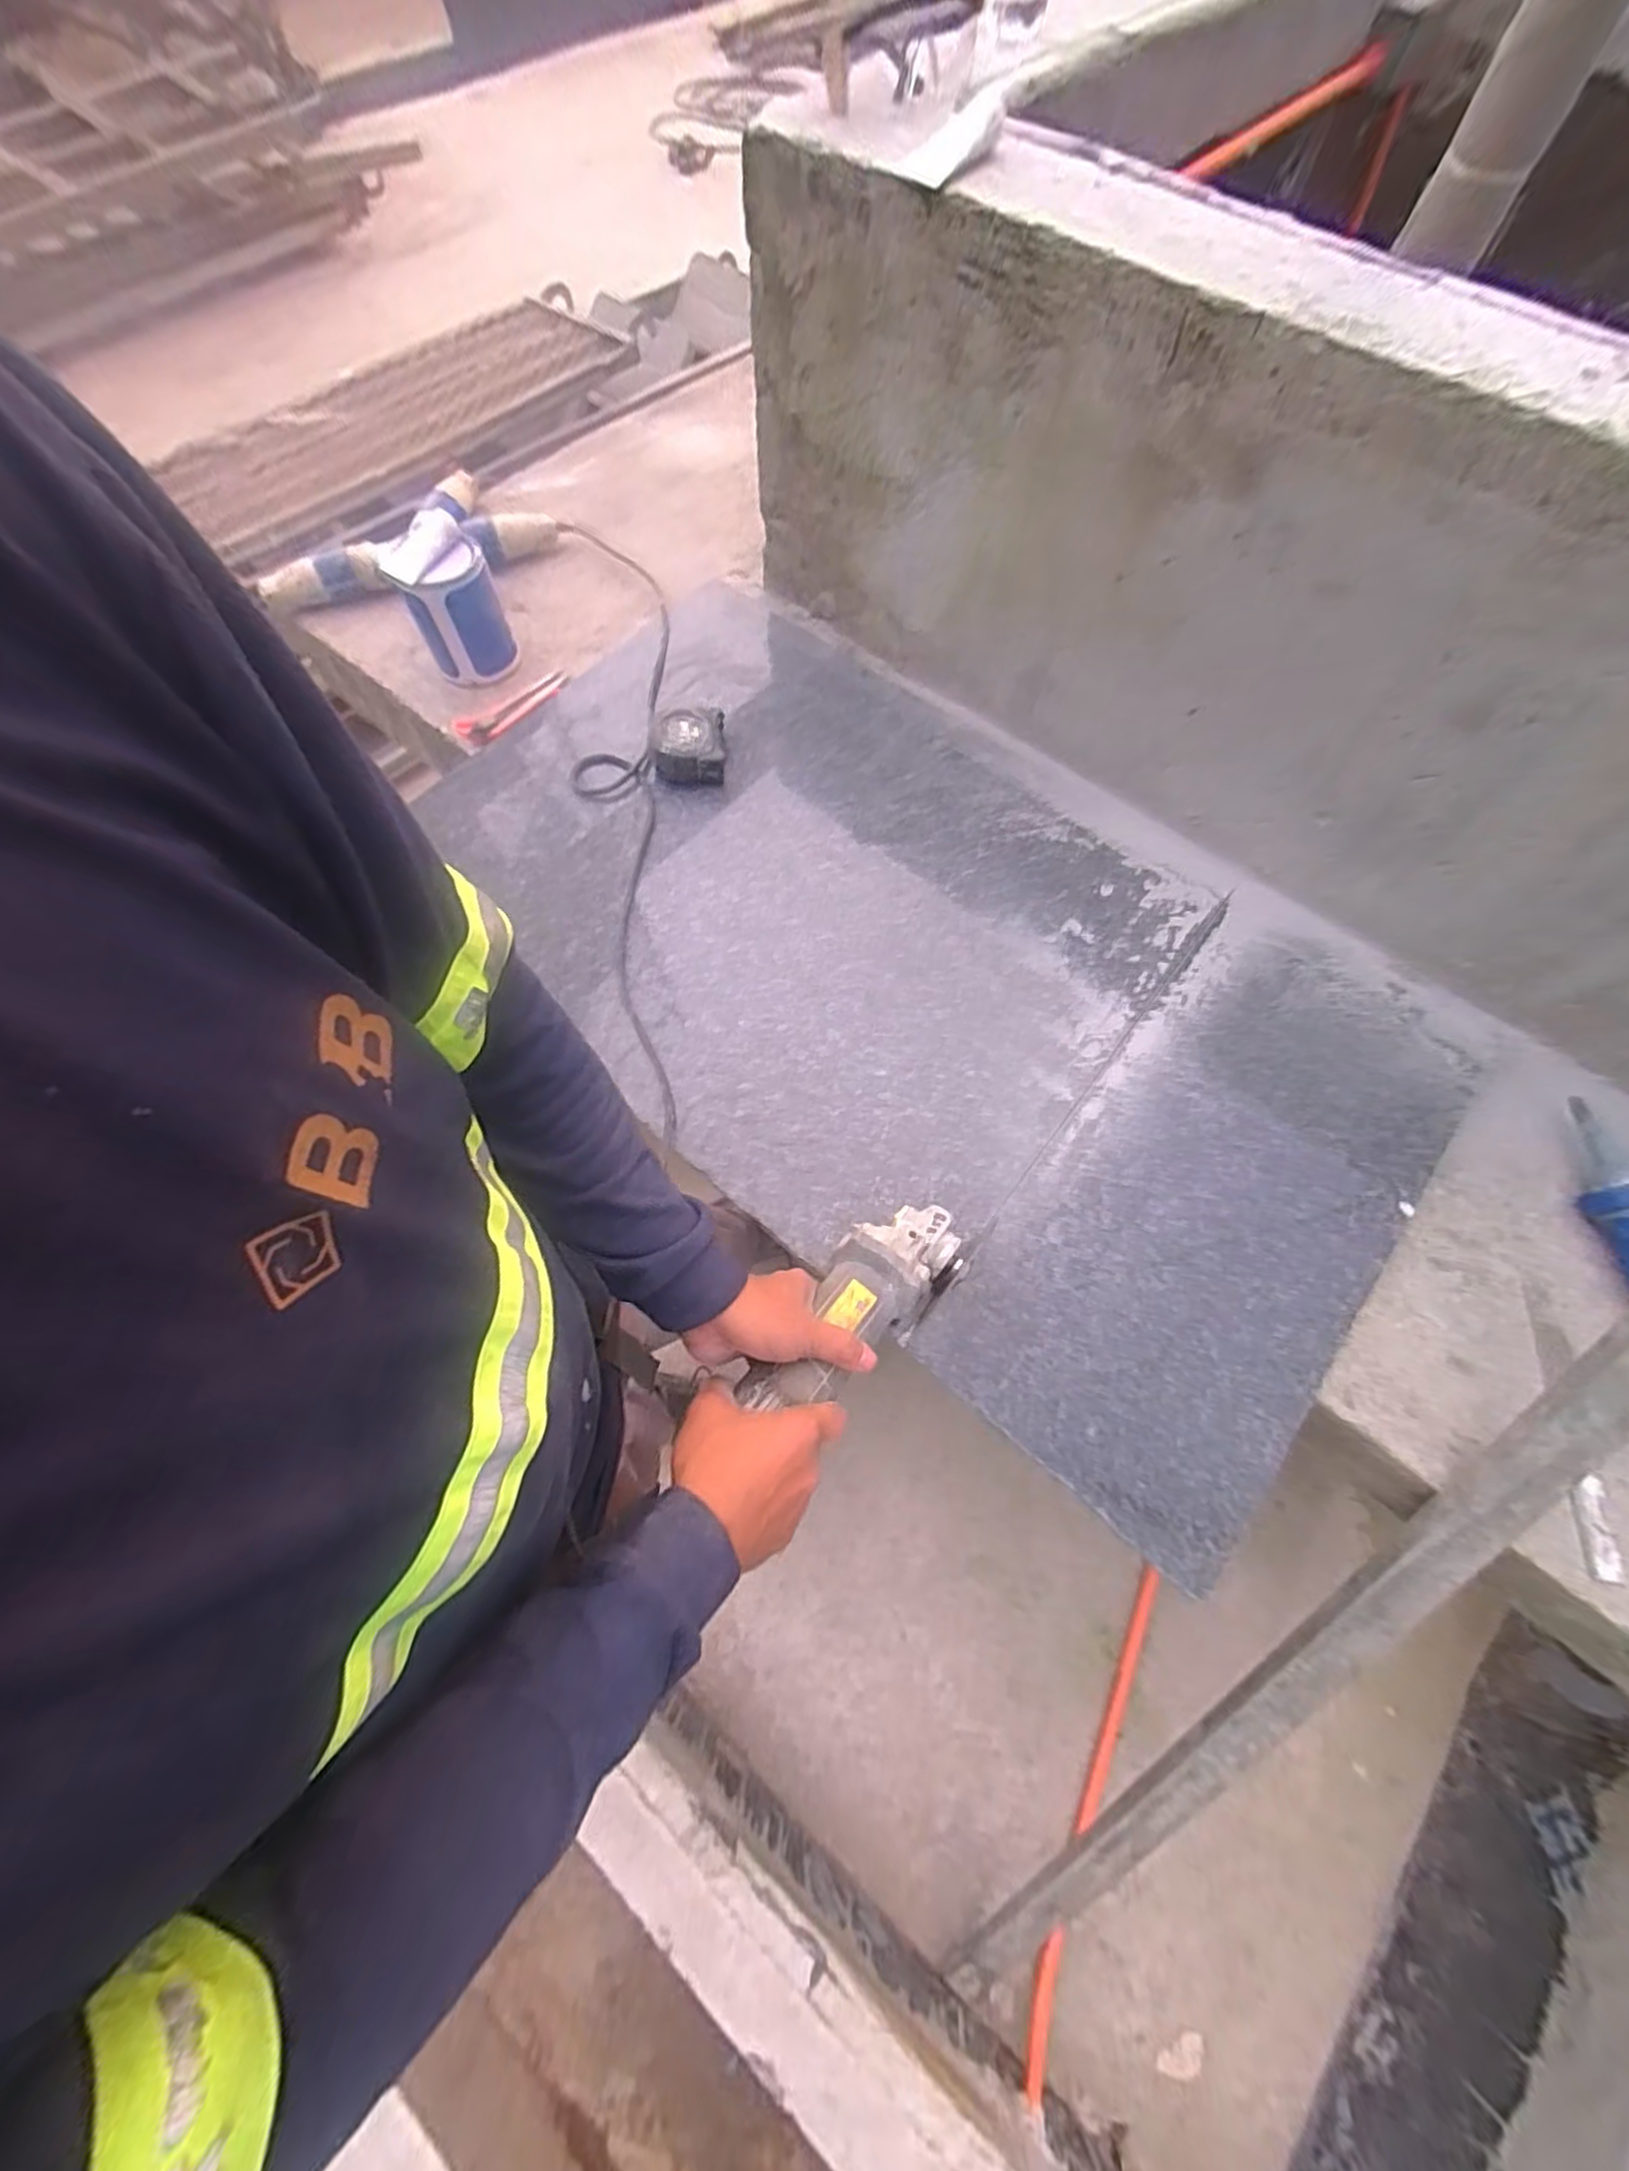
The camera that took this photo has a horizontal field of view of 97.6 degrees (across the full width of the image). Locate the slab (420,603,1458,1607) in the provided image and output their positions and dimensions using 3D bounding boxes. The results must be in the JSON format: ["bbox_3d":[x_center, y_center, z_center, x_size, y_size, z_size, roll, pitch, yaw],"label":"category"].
[{"bbox_3d":[0.076,-0.150,0.721,0.557,0.033,1.009,-42,71,-17],"label":"slab"}]

